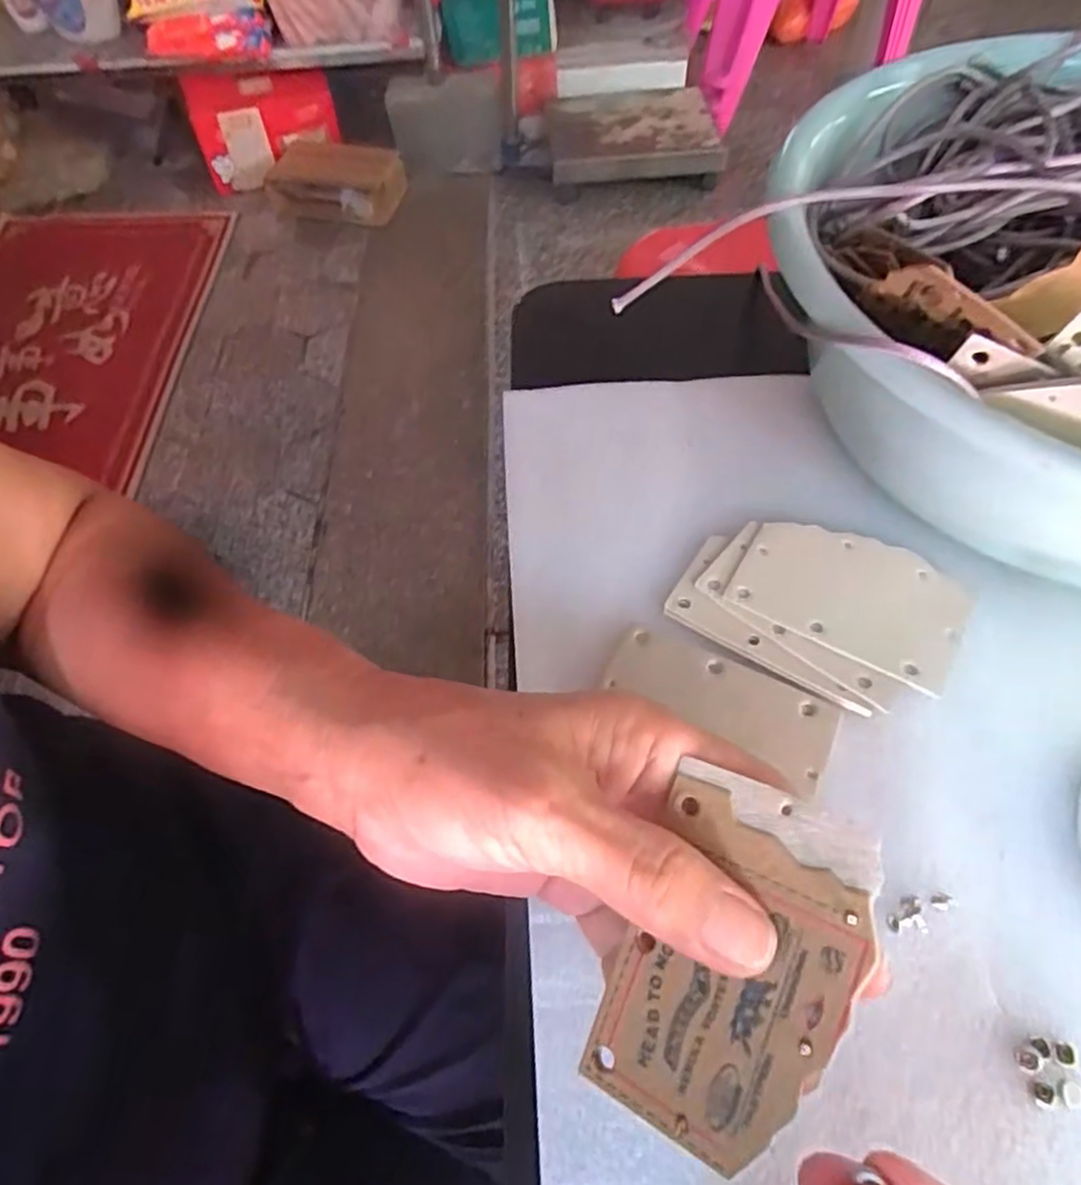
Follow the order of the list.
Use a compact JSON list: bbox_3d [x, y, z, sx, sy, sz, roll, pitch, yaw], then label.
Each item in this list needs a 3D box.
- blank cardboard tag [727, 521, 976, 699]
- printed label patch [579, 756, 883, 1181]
[{"bbox_3d":[0.122,0.000,0.285,0.083,0.005,0.055,26,64,17],"label":"blank cardboard tag"},{"bbox_3d":[0.046,0.089,0.174,0.053,0.006,0.082,18,79,36],"label":"printed label patch"}]

